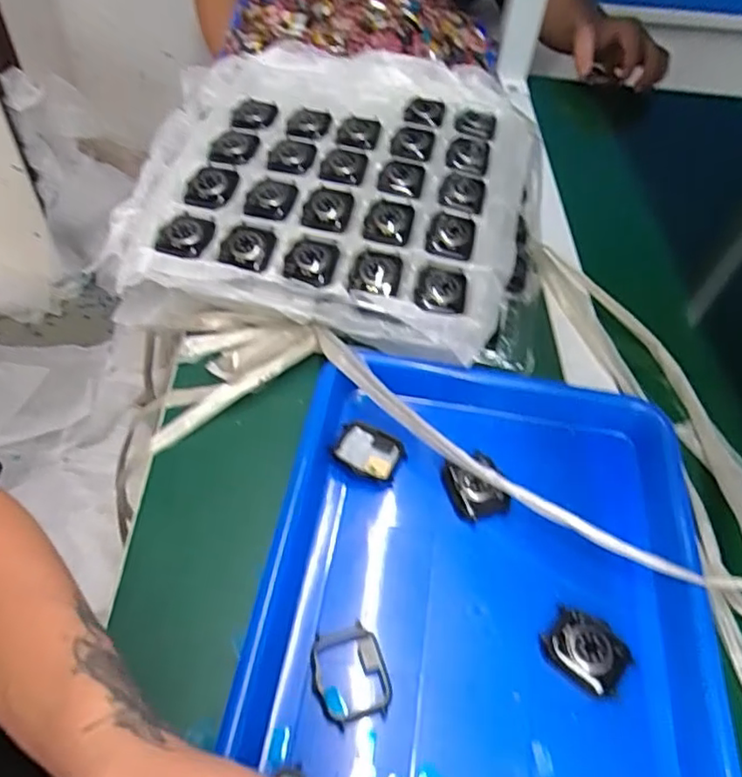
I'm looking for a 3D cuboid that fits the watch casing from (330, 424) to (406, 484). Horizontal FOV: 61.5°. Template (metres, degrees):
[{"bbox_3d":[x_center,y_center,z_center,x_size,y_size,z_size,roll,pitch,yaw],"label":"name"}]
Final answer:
[{"bbox_3d":[-0.002,0.044,0.425,0.046,0.007,0.034,23,52,14],"label":"watch casing"}]

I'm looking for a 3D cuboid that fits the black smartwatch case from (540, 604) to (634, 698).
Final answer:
[{"bbox_3d":[0.122,0.149,0.356,0.044,0.013,0.034,34,56,22],"label":"black smartwatch case"}]

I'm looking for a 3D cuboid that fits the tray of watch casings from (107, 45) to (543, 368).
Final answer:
[{"bbox_3d":[-0.021,-0.189,0.567,0.341,0.071,0.367,10,50,4],"label":"tray of watch casings"}]

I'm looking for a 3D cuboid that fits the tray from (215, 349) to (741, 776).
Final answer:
[{"bbox_3d":[0.067,0.130,0.363,0.265,0.045,0.326,10,50,4],"label":"tray"}]

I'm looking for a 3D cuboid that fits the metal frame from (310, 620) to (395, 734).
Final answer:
[{"bbox_3d":[-0.011,0.155,0.338,0.040,0.008,0.048,-6,51,-9],"label":"metal frame"}]

